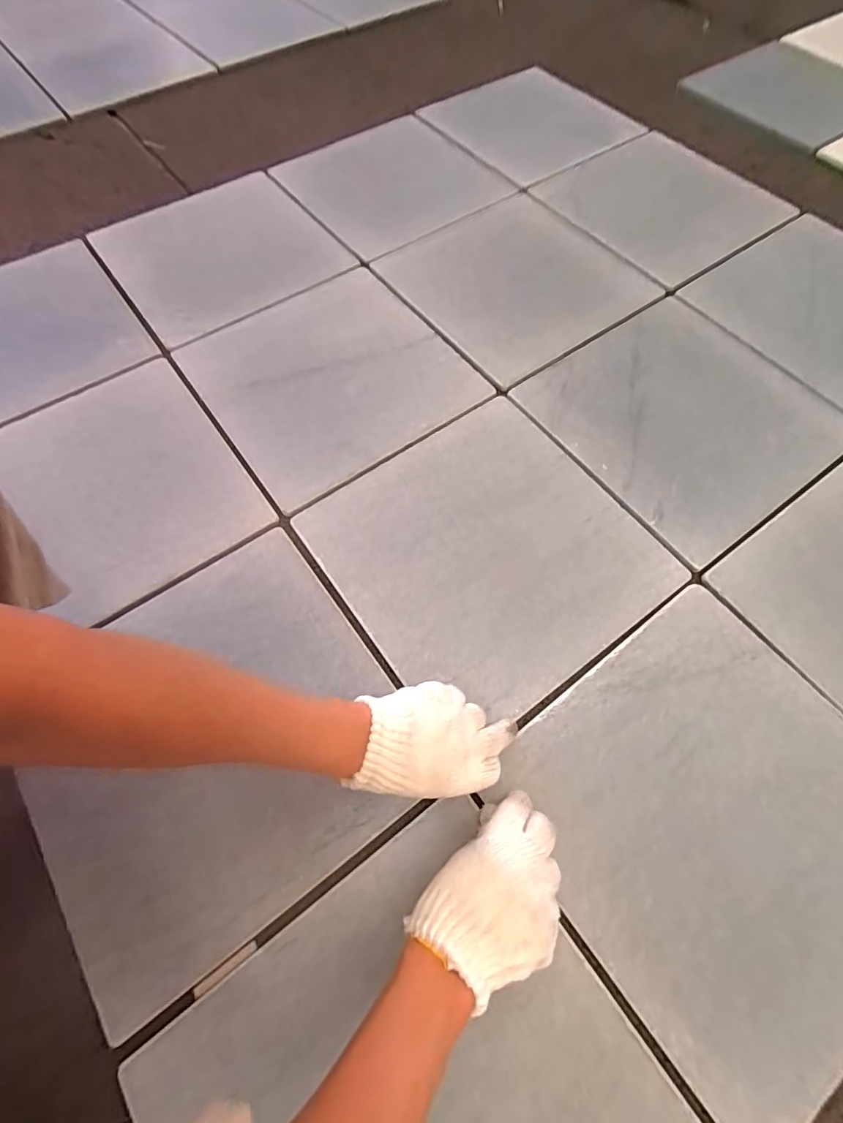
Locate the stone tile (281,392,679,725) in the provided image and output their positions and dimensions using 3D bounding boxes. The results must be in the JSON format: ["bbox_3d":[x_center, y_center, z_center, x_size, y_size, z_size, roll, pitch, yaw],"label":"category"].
[{"bbox_3d":[0.065,-0.012,0.509,0.293,0.011,0.298,-33,70,-15],"label":"stone tile"}]

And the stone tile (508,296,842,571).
[{"bbox_3d":[0.317,-0.181,0.593,0.300,0.021,0.303,-34,70,-15],"label":"stone tile"}]

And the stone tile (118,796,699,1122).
[{"bbox_3d":[0.005,0.384,0.322,0.297,0.019,0.304,-33,69,-14],"label":"stone tile"}]

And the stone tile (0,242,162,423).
[{"bbox_3d":[-0.557,-0.302,0.641,0.308,0.022,0.297,-34,70,-15],"label":"stone tile"}]

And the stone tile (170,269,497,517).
[{"bbox_3d":[-0.116,-0.238,0.615,0.299,0.012,0.298,-33,70,-15],"label":"stone tile"}]

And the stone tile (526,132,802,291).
[{"bbox_3d":[0.388,-0.579,0.773,0.299,0.012,0.303,-32,69,-14],"label":"stone tile"}]

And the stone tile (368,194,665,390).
[{"bbox_3d":[0.135,-0.408,0.690,0.307,0.022,0.294,-33,70,-15],"label":"stone tile"}]

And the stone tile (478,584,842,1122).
[{"bbox_3d":[0.250,0.213,0.406,0.298,0.009,0.293,-34,70,-15],"label":"stone tile"}]

